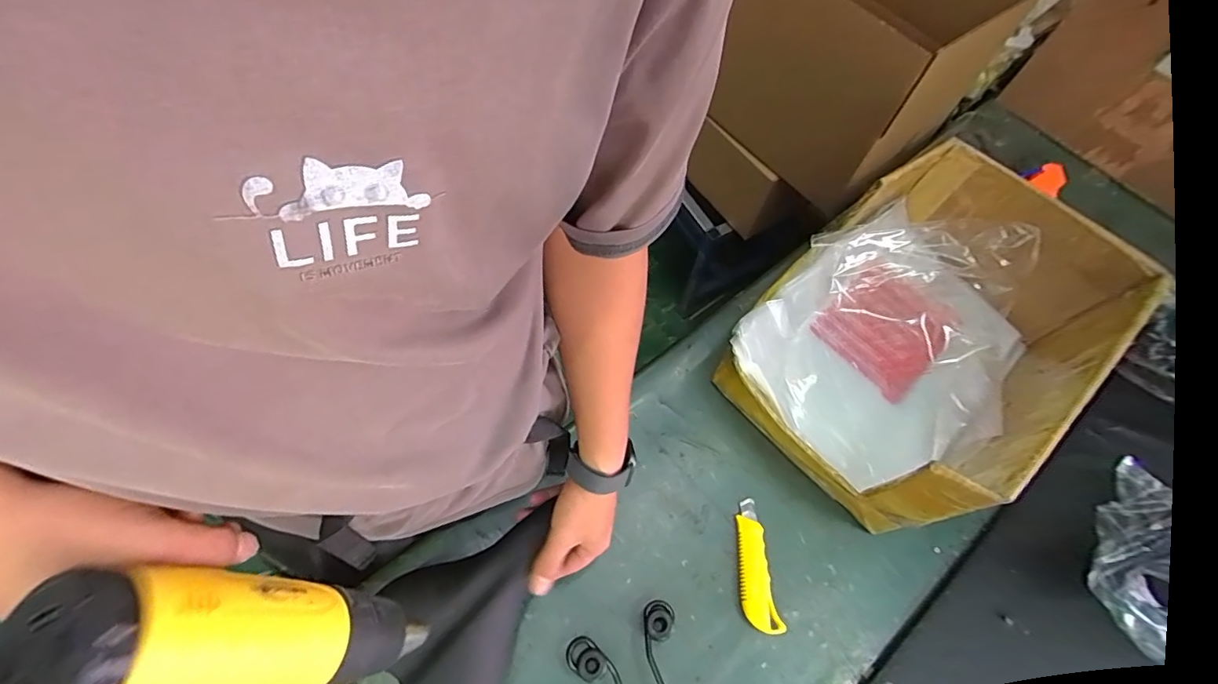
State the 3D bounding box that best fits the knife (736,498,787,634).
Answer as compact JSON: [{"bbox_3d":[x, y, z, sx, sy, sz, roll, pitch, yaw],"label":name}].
[{"bbox_3d":[0.176,0.273,0.645,0.040,0.010,0.151,-4,64,-6],"label":"knife"}]

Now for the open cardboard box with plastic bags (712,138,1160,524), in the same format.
[{"bbox_3d":[0.396,-0.027,0.674,0.426,0.228,0.320,-34,70,-18],"label":"open cardboard box with plastic bags"}]

